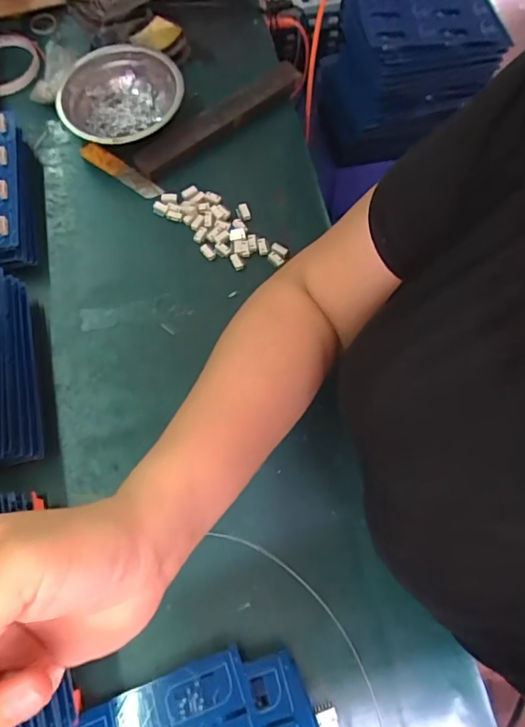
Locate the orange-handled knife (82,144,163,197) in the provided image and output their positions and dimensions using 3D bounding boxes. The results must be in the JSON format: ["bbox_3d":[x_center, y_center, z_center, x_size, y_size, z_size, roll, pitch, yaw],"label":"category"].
[{"bbox_3d":[-0.148,-0.202,0.528,0.102,0.015,0.017,35,74,11],"label":"orange-handled knife"}]

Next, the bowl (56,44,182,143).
[{"bbox_3d":[-0.146,-0.274,0.535,0.127,0.041,0.120,0,70,0],"label":"bowl"}]

